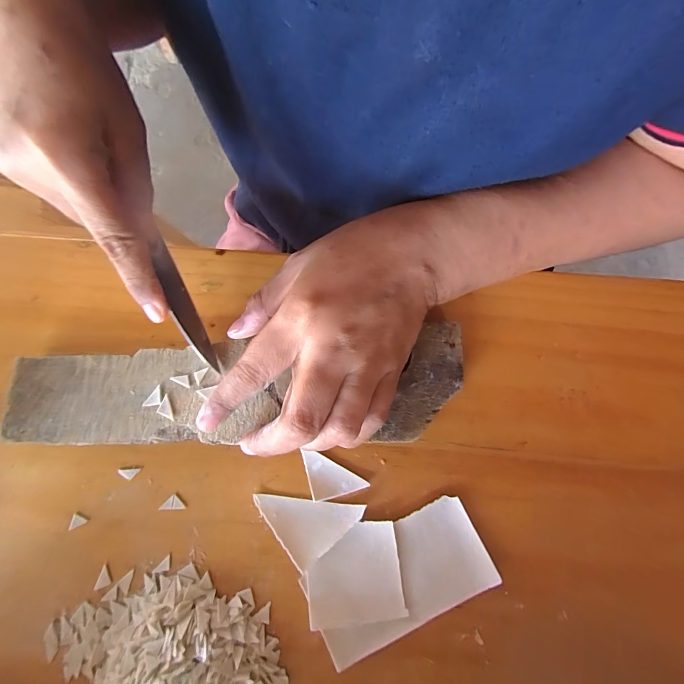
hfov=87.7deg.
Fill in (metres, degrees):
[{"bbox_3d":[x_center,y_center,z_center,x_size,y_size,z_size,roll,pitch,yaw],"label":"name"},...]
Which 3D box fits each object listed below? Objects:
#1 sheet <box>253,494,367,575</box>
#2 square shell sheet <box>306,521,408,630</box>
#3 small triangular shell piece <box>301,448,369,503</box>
[{"bbox_3d":[-0.019,0.094,0.202,0.045,0.005,0.045,-41,80,-6],"label":"sheet"},{"bbox_3d":[0.006,0.126,0.194,0.050,0.005,0.048,-8,78,0],"label":"square shell sheet"},{"bbox_3d":[-0.005,0.074,0.206,0.031,0.004,0.029,-16,79,-2],"label":"small triangular shell piece"}]

